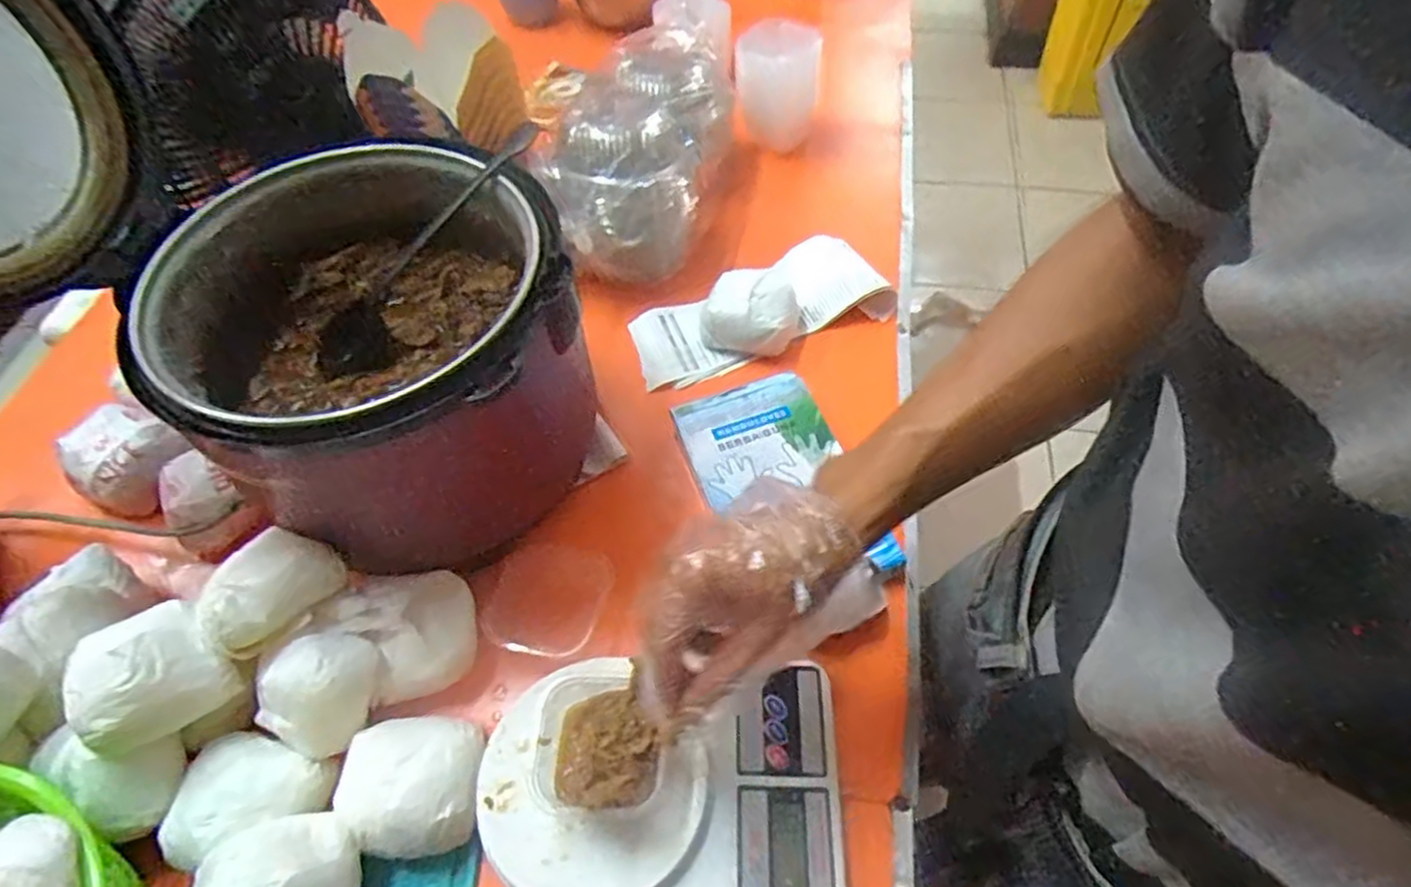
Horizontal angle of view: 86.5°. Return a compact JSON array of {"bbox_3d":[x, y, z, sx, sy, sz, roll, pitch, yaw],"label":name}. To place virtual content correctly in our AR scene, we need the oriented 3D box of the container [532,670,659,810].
[{"bbox_3d":[-0.066,0.176,0.448,0.076,0.030,0.077,0,55,2],"label":"container"}]

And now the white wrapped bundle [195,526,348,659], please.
[{"bbox_3d":[-0.282,0.091,0.481,0.063,0.041,0.083,30,62,21],"label":"white wrapped bundle"}]

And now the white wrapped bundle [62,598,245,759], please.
[{"bbox_3d":[-0.336,0.133,0.447,0.077,0.047,0.071,-34,61,-20],"label":"white wrapped bundle"}]

